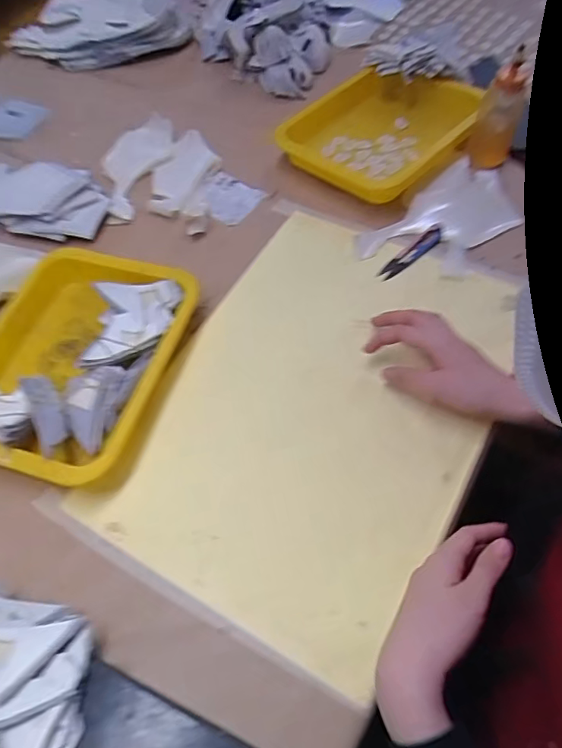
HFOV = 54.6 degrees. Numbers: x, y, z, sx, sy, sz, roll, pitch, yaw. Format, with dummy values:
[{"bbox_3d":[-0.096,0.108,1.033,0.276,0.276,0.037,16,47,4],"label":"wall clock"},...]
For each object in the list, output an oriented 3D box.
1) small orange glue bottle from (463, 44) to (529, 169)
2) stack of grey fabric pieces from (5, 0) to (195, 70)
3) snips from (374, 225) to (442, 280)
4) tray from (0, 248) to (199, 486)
[{"bbox_3d":[0.264,-0.319,0.665,0.053,0.128,0.033,15,59,13],"label":"small orange glue bottle"},{"bbox_3d":[-0.319,-0.614,0.958,0.310,0.048,0.228,-17,58,-6],"label":"stack of grey fabric pieces"},{"bbox_3d":[0.151,-0.140,0.630,0.094,0.015,0.021,-37,62,-18],"label":"snips"},{"bbox_3d":[-0.217,-0.016,0.564,0.204,0.053,0.251,12,59,12],"label":"tray"}]

